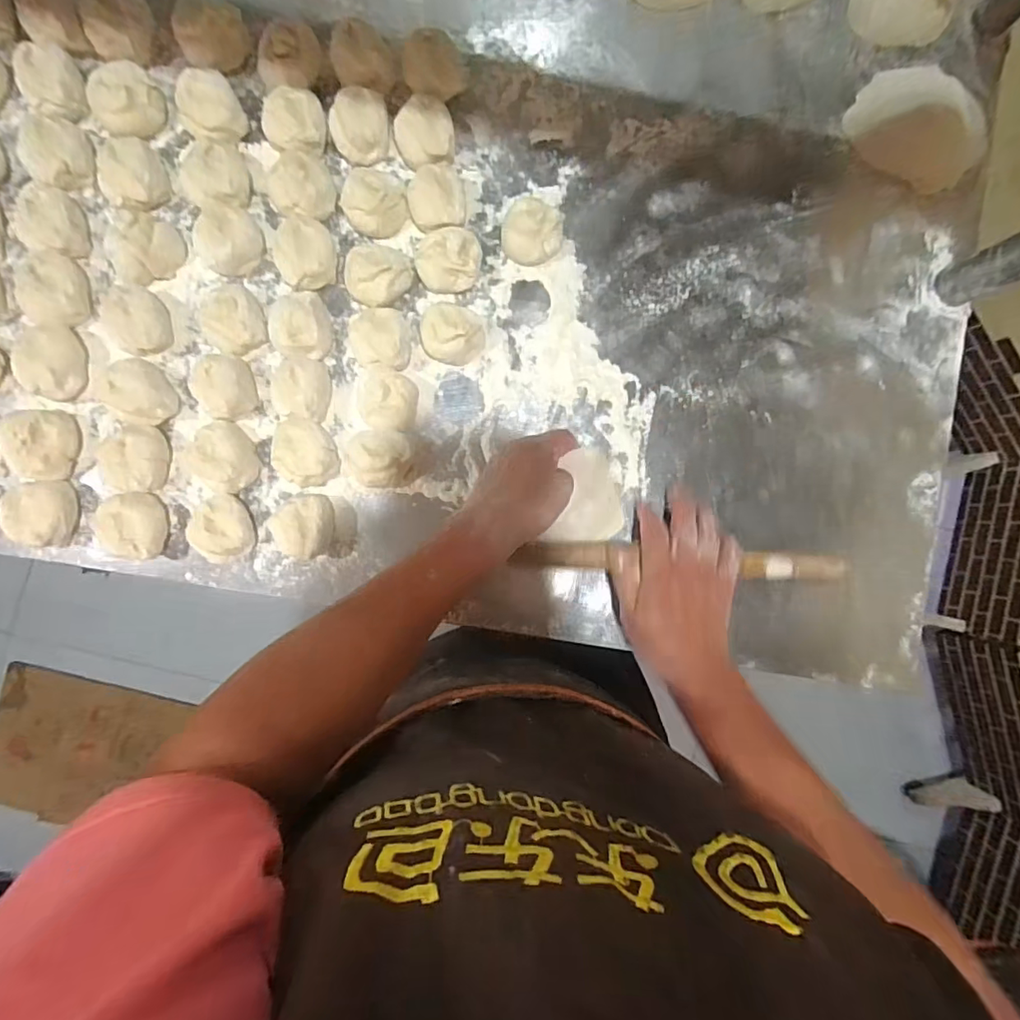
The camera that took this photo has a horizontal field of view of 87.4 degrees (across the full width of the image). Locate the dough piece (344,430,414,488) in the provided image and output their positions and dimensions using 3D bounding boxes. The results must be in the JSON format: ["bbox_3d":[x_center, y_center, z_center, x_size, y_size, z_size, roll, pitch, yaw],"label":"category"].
[{"bbox_3d":[-0.111,-0.043,0.454,0.054,0.038,0.046,1,89,-4],"label":"dough piece"}]

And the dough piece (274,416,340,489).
[{"bbox_3d":[-0.170,-0.047,0.441,0.047,0.035,0.054,-14,90,-4],"label":"dough piece"}]

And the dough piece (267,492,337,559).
[{"bbox_3d":[-0.176,0.012,0.451,0.049,0.035,0.052,7,89,-4],"label":"dough piece"}]

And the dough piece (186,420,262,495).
[{"bbox_3d":[-0.234,-0.043,0.438,0.049,0.029,0.056,15,88,-4],"label":"dough piece"}]

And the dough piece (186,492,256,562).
[{"bbox_3d":[-0.241,0.017,0.448,0.050,0.029,0.050,0,89,-4],"label":"dough piece"}]

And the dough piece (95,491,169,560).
[{"bbox_3d":[-0.304,0.012,0.431,0.041,0.027,0.052,2,89,-4],"label":"dough piece"}]

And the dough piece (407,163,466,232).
[{"bbox_3d":[-0.062,-0.267,0.454,0.048,0.034,0.055,-1,89,-4],"label":"dough piece"}]

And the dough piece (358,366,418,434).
[{"bbox_3d":[-0.102,-0.092,0.451,0.045,0.032,0.050,5,89,-4],"label":"dough piece"}]

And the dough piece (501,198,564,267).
[{"bbox_3d":[0.019,-0.239,0.462,0.051,0.035,0.041,27,87,-4],"label":"dough piece"}]

